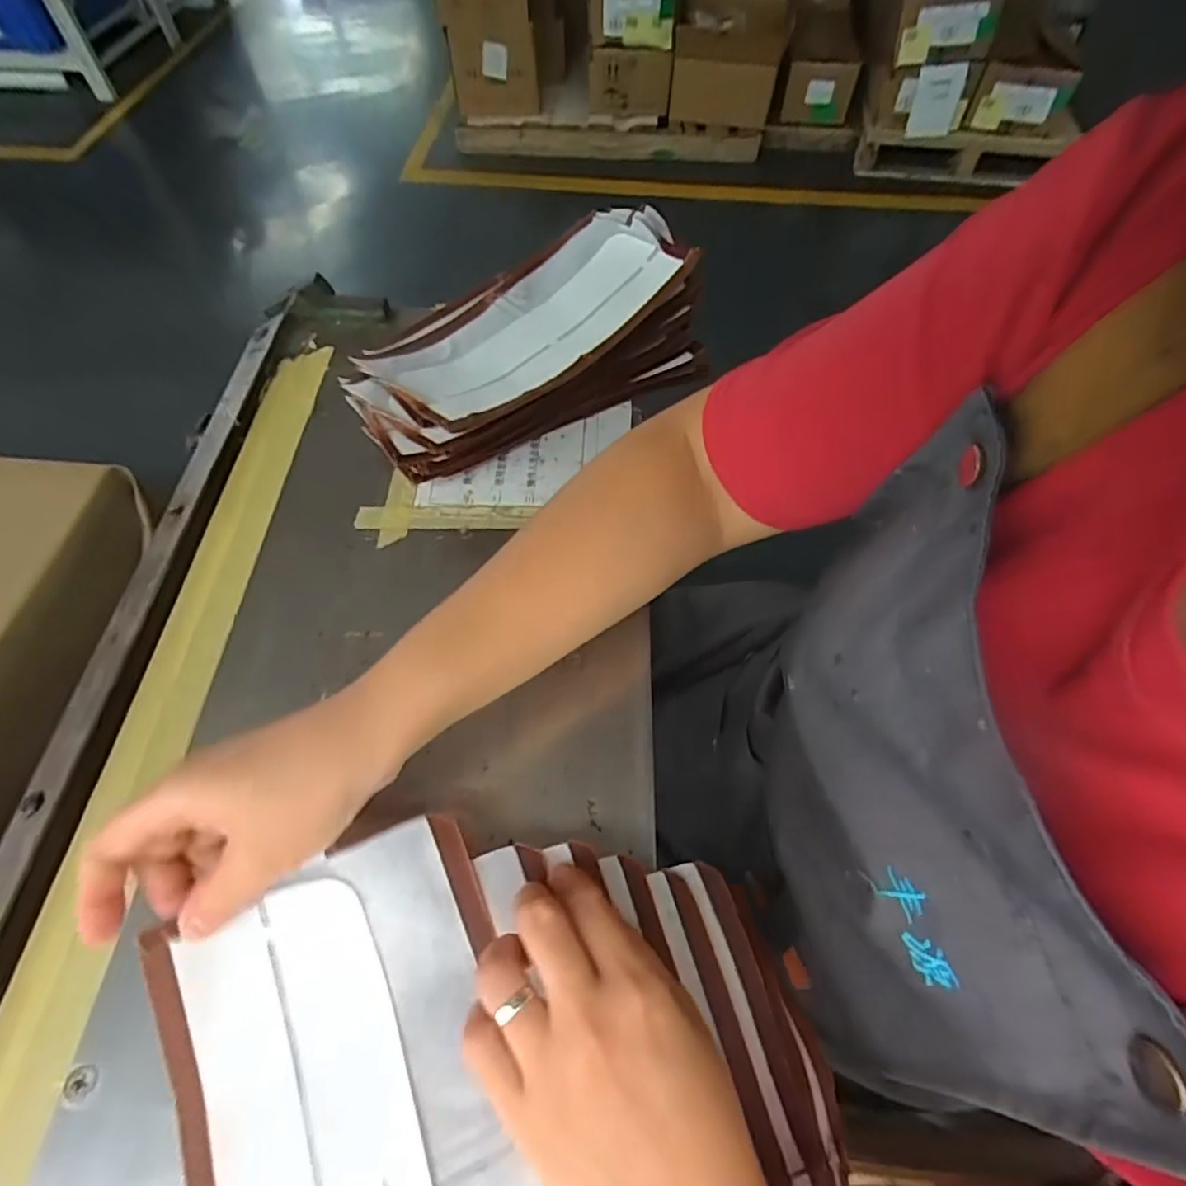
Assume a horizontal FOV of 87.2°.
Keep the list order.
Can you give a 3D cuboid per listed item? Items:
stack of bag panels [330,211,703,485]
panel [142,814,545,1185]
[{"bbox_3d":[-0.047,-0.176,0.435,0.247,0.082,0.134,-35,65,-20],"label":"stack of bag panels"},{"bbox_3d":[-0.075,0.209,0.218,0.121,0.014,0.222,-21,64,-12],"label":"panel"}]

